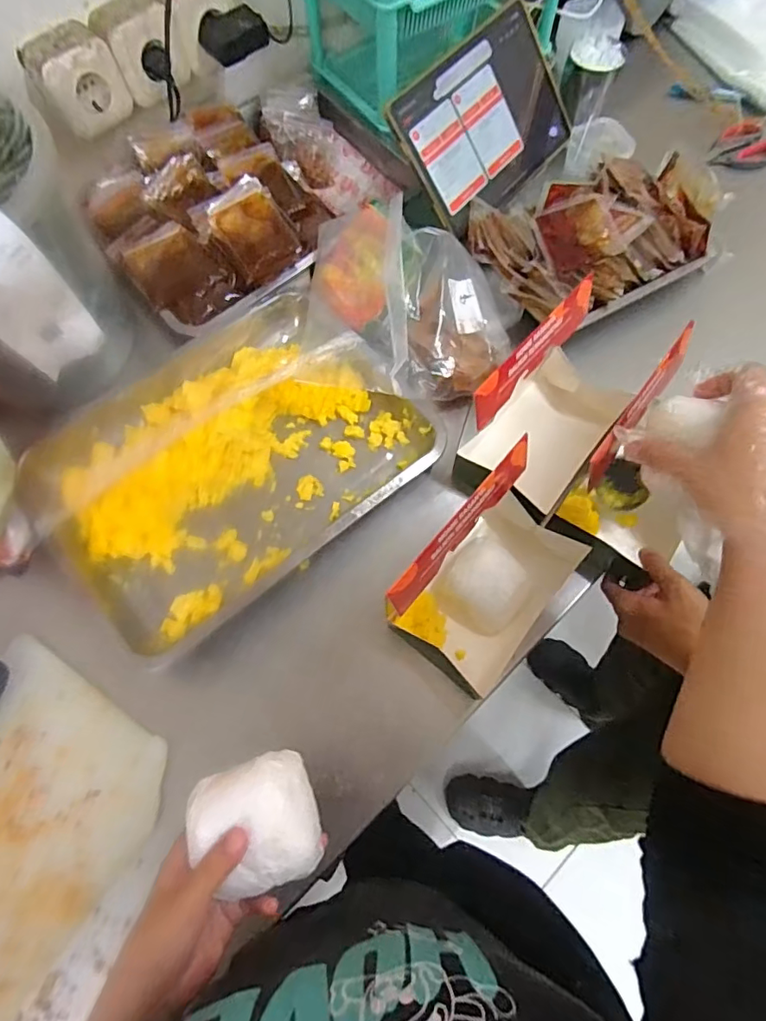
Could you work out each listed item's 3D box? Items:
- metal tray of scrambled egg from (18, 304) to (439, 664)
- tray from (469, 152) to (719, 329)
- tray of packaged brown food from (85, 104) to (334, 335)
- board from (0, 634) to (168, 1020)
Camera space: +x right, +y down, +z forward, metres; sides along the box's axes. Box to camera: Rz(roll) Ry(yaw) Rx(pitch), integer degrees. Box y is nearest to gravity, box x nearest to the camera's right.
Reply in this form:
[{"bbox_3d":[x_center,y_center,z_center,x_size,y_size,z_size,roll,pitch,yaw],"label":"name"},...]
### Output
[{"bbox_3d":[-0.164,-0.060,0.568,0.387,0.037,0.297,-38,78,-12],"label":"metal tray of scrambled egg"},{"bbox_3d":[0.257,-0.336,0.627,0.277,0.063,0.182,-24,70,-8],"label":"tray"},{"bbox_3d":[-0.203,-0.389,0.660,0.305,0.062,0.284,-36,77,-12],"label":"tray of packaged brown food"},{"bbox_3d":[-0.352,0.331,0.454,0.197,0.016,0.369,26,74,6],"label":"board"}]

